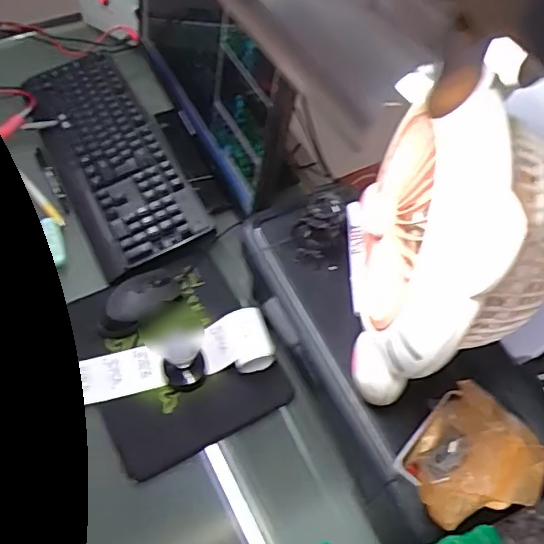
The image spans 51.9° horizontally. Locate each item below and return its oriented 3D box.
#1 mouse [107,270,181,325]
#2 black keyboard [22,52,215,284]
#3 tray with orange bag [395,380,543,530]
[{"bbox_3d":[-0.167,0.029,0.713,0.053,0.037,0.097,37,49,21],"label":"mouse"},{"bbox_3d":[-0.251,-0.183,0.843,0.160,0.040,0.438,-23,60,-18],"label":"black keyboard"},{"bbox_3d":[0.164,0.154,0.461,0.096,0.062,0.110,39,62,22],"label":"tray with orange bag"}]

